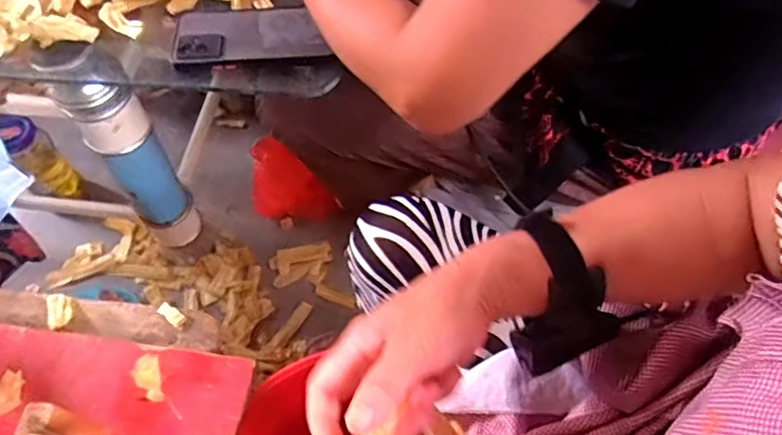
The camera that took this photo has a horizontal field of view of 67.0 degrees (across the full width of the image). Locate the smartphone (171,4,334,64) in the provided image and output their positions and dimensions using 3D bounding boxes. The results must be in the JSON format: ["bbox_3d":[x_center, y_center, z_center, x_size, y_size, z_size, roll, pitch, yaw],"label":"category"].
[{"bbox_3d":[-0.143,-0.189,0.599,0.153,0.010,0.083,-2,57,-1],"label":"smartphone"}]

